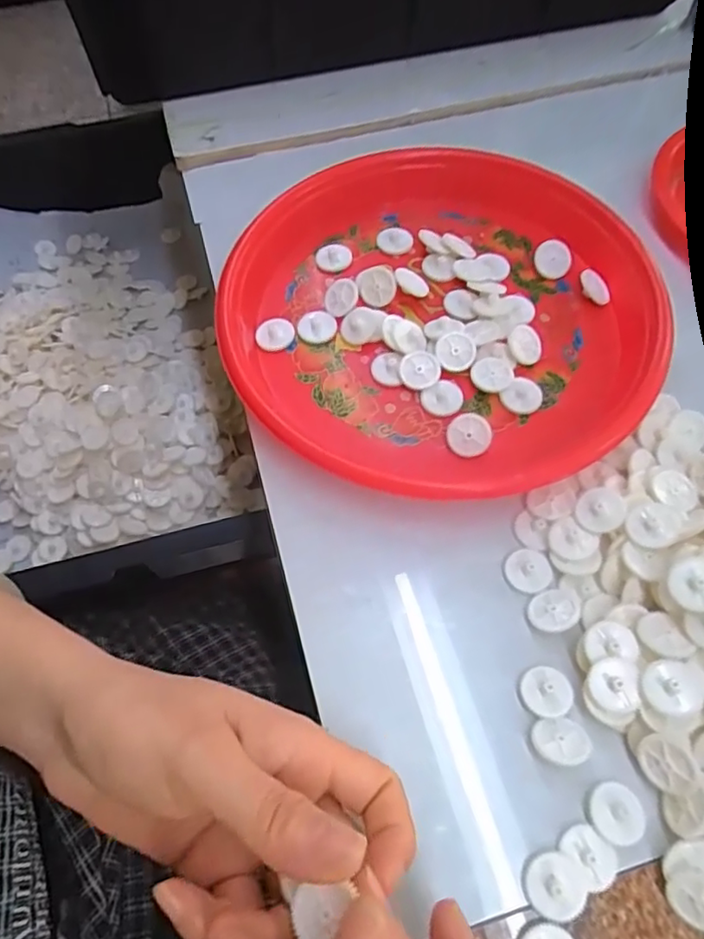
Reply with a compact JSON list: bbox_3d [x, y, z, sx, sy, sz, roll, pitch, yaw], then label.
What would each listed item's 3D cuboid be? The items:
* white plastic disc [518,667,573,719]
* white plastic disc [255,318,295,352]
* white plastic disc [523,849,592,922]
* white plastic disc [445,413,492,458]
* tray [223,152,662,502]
[{"bbox_3d":[0.082,0.094,0.250,0.021,0.005,0.020,0,64,1],"label":"white plastic disc"},{"bbox_3d":[-0.044,-0.078,0.339,0.022,0.004,0.021,0,64,1],"label":"white plastic disc"},{"bbox_3d":[0.076,0.154,0.220,0.023,0.005,0.021,0,64,1],"label":"white plastic disc"},{"bbox_3d":[0.059,-0.017,0.300,0.022,0.004,0.022,0,92,5],"label":"white plastic disc"},{"bbox_3d":[0.053,-0.088,0.327,0.237,0.029,0.224,-10,64,-4],"label":"tray"}]

